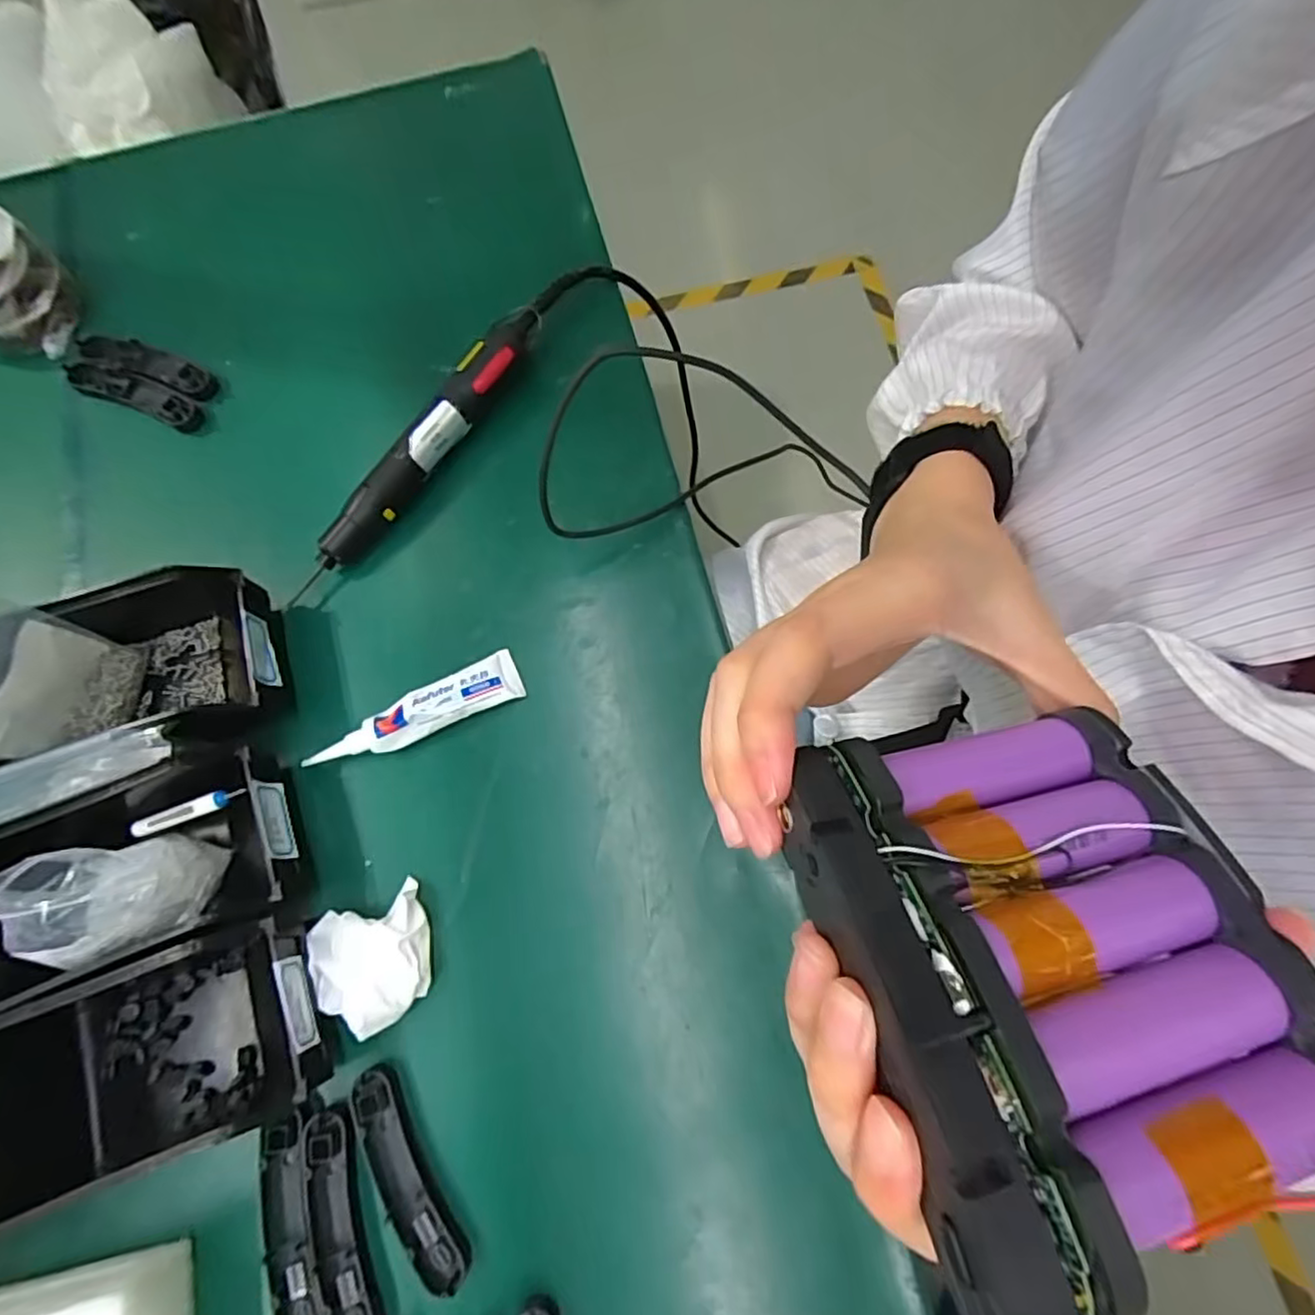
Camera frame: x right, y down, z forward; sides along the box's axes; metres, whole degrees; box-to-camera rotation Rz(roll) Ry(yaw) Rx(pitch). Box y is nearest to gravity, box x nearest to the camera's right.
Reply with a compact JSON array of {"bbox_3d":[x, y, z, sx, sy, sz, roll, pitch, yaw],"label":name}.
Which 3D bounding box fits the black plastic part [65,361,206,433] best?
[{"bbox_3d":[-0.437,-0.221,0.549,0.124,0.013,0.027,21,75,7],"label":"black plastic part"}]

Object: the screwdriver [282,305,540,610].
[{"bbox_3d":[-0.180,-0.162,0.506,0.032,0.044,0.285,34,77,10],"label":"screwdriver"}]

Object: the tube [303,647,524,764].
[{"bbox_3d":[-0.168,0.038,0.458,0.148,0.020,0.035,-24,75,-6],"label":"tube"}]

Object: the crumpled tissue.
[{"bbox_3d":[-0.178,0.189,0.409,0.071,0.027,0.075,-21,75,-5],"label":"crumpled tissue"}]

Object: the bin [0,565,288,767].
[{"bbox_3d":[-0.349,0.021,0.434,0.174,0.083,0.128,-17,74,-4],"label":"bin"}]

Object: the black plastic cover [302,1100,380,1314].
[{"bbox_3d":[-0.184,0.330,0.379,0.026,0.011,0.122,-16,74,-4],"label":"black plastic cover"}]

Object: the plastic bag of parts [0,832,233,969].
[{"bbox_3d":[-0.324,0.142,0.388,0.085,0.090,0.067,-12,74,-2],"label":"plastic bag of parts"}]

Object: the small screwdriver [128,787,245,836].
[{"bbox_3d":[-0.304,0.099,0.424,0.088,0.006,0.011,-19,72,11],"label":"small screwdriver"}]

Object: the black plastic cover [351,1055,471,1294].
[{"bbox_3d":[-0.146,0.302,0.383,0.025,0.017,0.121,-30,76,-7],"label":"black plastic cover"}]

